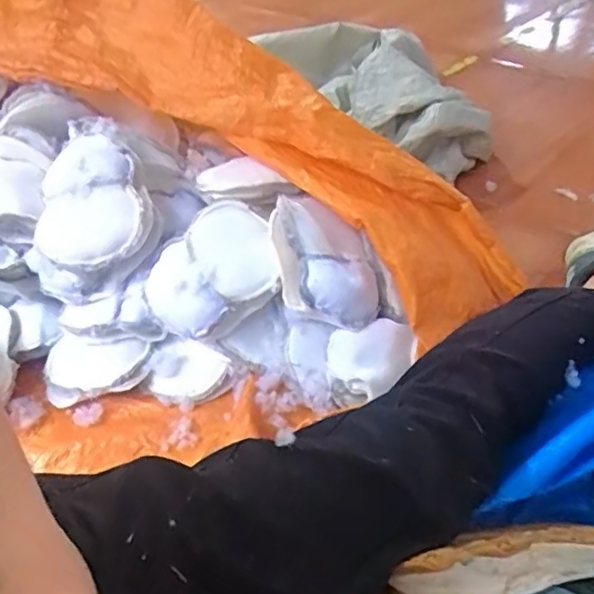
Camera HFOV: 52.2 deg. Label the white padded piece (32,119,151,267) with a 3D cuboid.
[{"bbox_3d":[-0.274,-0.138,0.792,0.147,0.058,0.230,-23,72,1],"label":"white padded piece"}]

